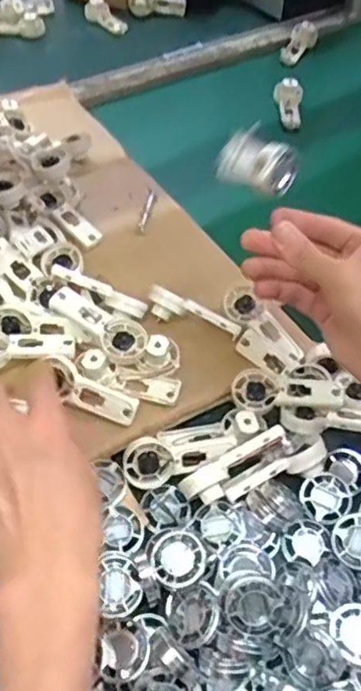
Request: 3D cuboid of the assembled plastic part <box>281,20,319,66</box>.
[{"bbox_3d":[0.187,-0.479,0.985,0.041,0.022,0.080,31,81,23],"label":"assembled plastic part"}]

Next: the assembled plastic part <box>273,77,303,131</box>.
[{"bbox_3d":[0.157,-0.342,0.881,0.040,0.021,0.082,-5,73,-1],"label":"assembled plastic part"}]

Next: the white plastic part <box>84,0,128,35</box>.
[{"bbox_3d":[-0.124,-0.547,1.036,0.083,0.044,0.023,38,62,8],"label":"white plastic part"}]

